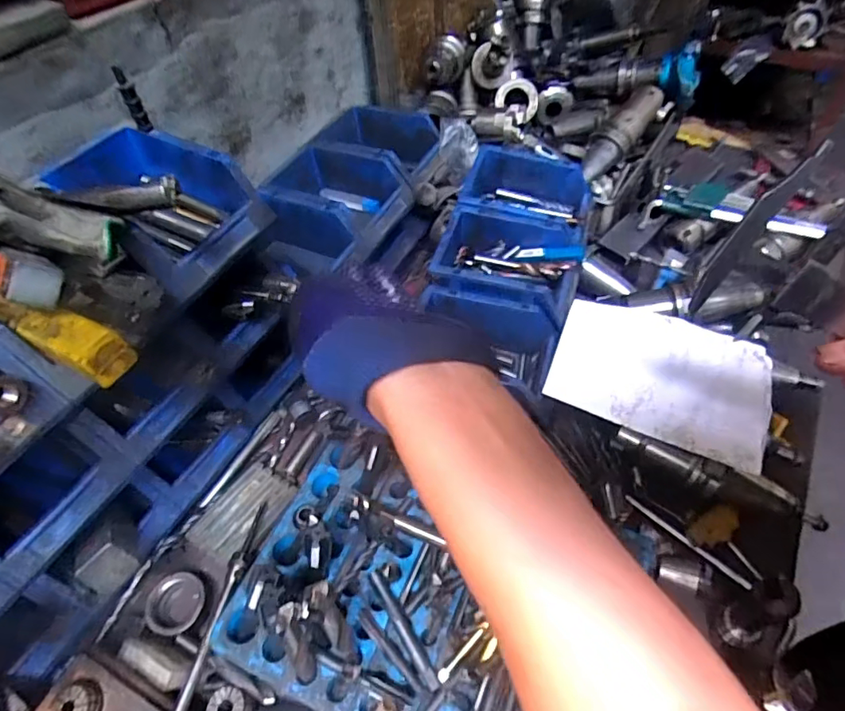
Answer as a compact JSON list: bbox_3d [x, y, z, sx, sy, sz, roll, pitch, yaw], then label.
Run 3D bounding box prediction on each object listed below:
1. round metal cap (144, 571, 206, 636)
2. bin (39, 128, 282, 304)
[{"bbox_3d":[-0.212,0.211,0.454,0.043,0.019,0.048,2,52,3],"label":"round metal cap"},{"bbox_3d":[-0.222,-0.121,0.433,0.162,0.059,0.112,24,57,19],"label":"bin"}]

